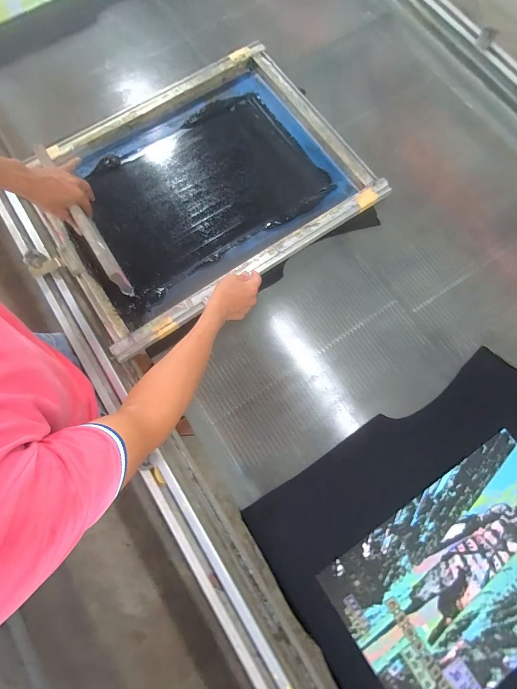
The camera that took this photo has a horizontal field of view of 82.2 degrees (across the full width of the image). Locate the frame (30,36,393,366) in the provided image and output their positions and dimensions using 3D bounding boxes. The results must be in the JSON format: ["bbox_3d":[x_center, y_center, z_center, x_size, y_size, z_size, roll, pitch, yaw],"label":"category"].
[{"bbox_3d":[-0.139,-0.375,0.710,0.698,0.063,0.525,-33,83,-3],"label":"frame"}]

